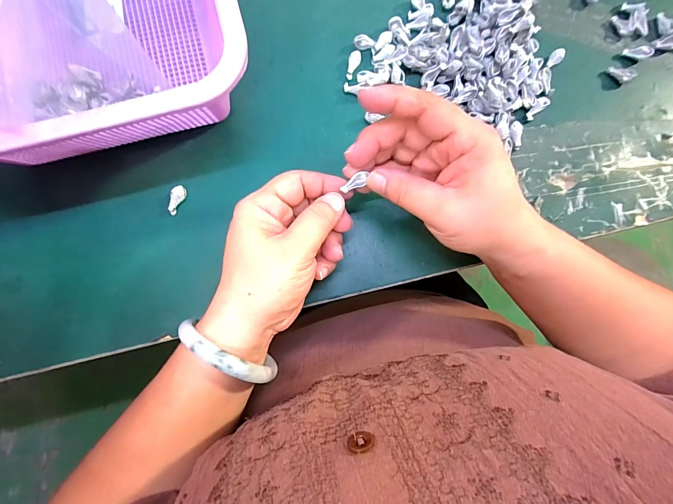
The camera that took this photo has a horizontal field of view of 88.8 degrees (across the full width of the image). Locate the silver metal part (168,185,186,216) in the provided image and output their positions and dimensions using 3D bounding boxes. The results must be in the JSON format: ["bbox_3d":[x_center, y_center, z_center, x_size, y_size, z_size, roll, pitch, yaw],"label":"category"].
[{"bbox_3d":[-0.124,-0.041,0.266,0.008,0.010,0.022,26,83,3],"label":"silver metal part"}]

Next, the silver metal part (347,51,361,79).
[{"bbox_3d":[0.014,-0.154,0.284,0.009,0.005,0.023,14,82,1],"label":"silver metal part"}]

